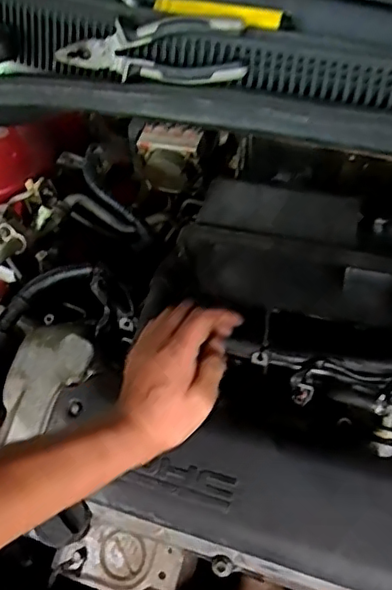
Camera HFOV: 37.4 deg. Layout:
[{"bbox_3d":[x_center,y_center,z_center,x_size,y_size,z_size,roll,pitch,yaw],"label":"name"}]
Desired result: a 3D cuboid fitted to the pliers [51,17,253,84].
[{"bbox_3d":[-0.046,-0.227,0.542,0.186,0.055,0.018,7,29,22],"label":"pliers"}]

